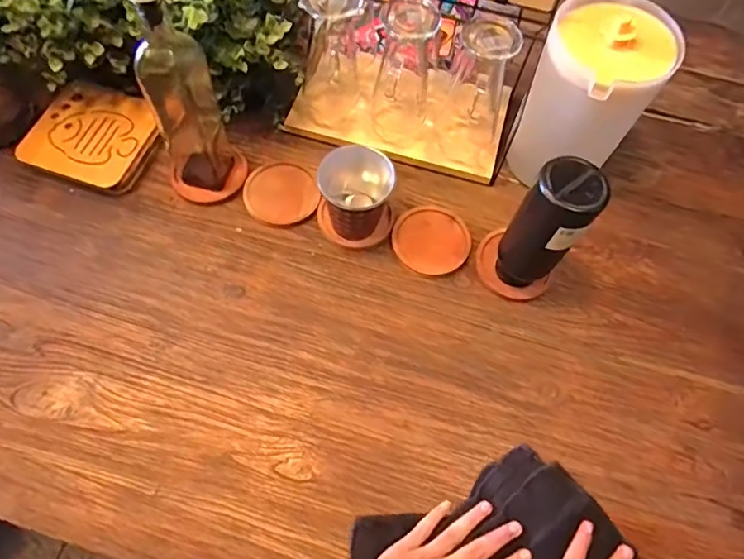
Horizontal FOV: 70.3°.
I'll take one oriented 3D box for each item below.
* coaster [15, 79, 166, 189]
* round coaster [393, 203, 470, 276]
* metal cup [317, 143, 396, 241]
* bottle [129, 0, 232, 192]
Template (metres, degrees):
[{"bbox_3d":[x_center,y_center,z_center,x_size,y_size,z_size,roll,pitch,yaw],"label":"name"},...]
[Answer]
[{"bbox_3d":[-0.362,-0.188,0.691,0.152,0.019,0.135,21,71,1],"label":"coaster"},{"bbox_3d":[0.075,-0.052,0.675,0.091,0.007,0.099,1,64,-3],"label":"round coaster"},{"bbox_3d":[-0.018,-0.095,0.633,0.080,0.106,0.076,1,64,-3],"label":"metal cup"},{"bbox_3d":[-0.211,-0.212,0.570,0.072,0.299,0.064,-16,67,-11],"label":"bottle"}]

